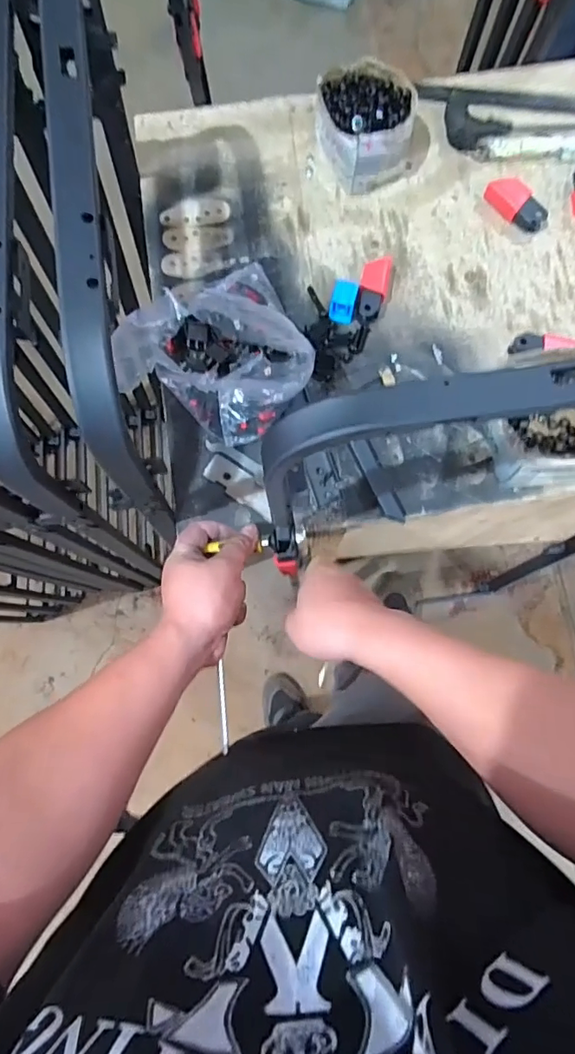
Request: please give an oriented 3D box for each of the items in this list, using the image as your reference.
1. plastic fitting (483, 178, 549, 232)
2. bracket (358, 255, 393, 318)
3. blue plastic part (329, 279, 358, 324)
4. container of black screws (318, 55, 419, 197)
[{"bbox_3d":[0.301,-0.426,0.689,0.086,0.025,0.034,40,84,7],"label":"plastic fitting"},{"bbox_3d":[0.111,-0.307,0.676,0.035,0.030,0.090,11,82,3],"label":"bracket"},{"bbox_3d":[0.072,-0.288,0.671,0.031,0.028,0.047,12,82,3],"label":"blue plastic part"},{"bbox_3d":[0.102,-0.521,0.679,0.113,0.071,0.134,-22,81,-2],"label":"container of black screws"}]

